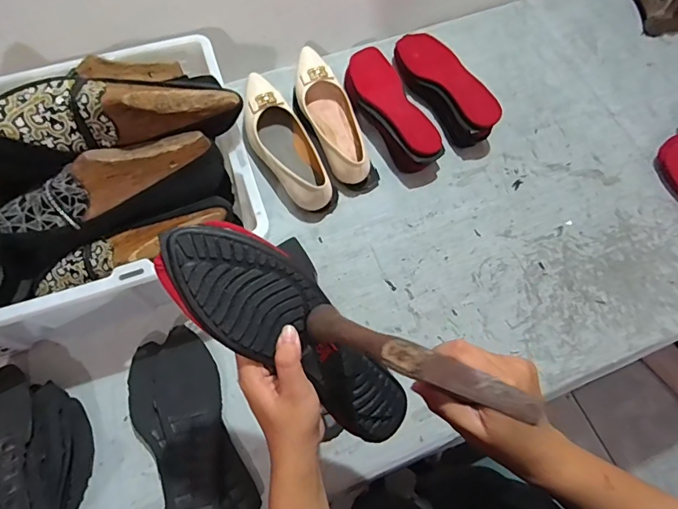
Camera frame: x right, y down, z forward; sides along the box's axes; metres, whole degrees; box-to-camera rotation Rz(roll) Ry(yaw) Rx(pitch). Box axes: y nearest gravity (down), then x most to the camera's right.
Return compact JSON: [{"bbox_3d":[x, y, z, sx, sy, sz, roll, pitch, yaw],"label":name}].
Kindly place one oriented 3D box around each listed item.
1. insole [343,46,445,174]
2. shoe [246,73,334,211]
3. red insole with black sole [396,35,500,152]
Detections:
[{"bbox_3d":[0.081,-0.234,0.750,0.082,0.066,0.242,-19,66,-9],"label":"insole"},{"bbox_3d":[-0.085,-0.170,0.717,0.090,0.068,0.249,-21,66,-10],"label":"shoe"},{"bbox_3d":[0.180,-0.289,0.778,0.079,0.070,0.249,-28,67,-13],"label":"red insole with black sole"}]

